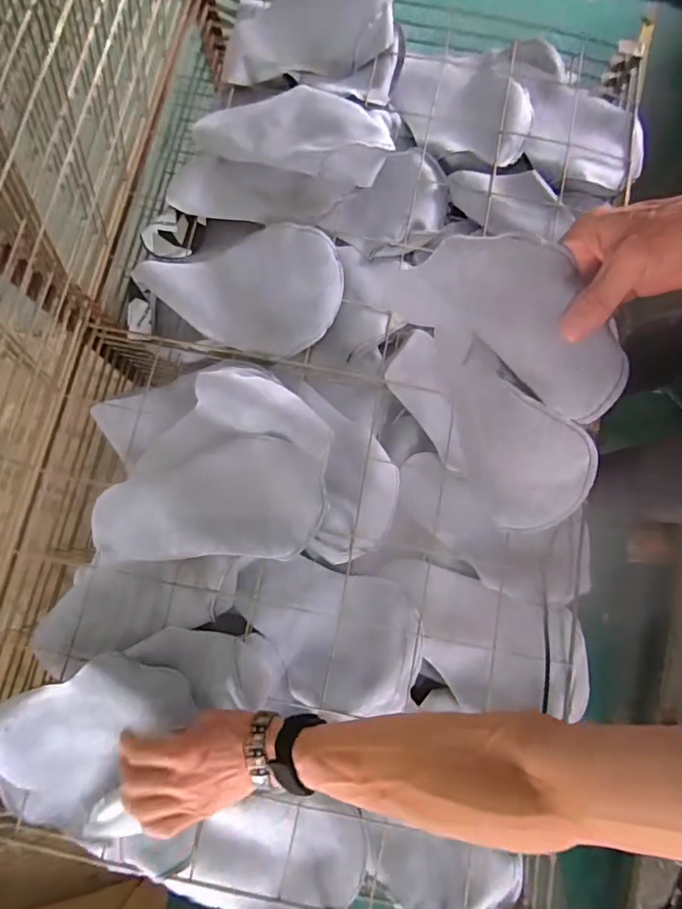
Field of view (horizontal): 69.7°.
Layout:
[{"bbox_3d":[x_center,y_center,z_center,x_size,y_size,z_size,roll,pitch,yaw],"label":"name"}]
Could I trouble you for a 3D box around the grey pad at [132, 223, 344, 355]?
[{"bbox_3d":[-0.127,-0.221,0.648,0.252,0.067,0.159,11,79,1],"label":"grey pad"}]

